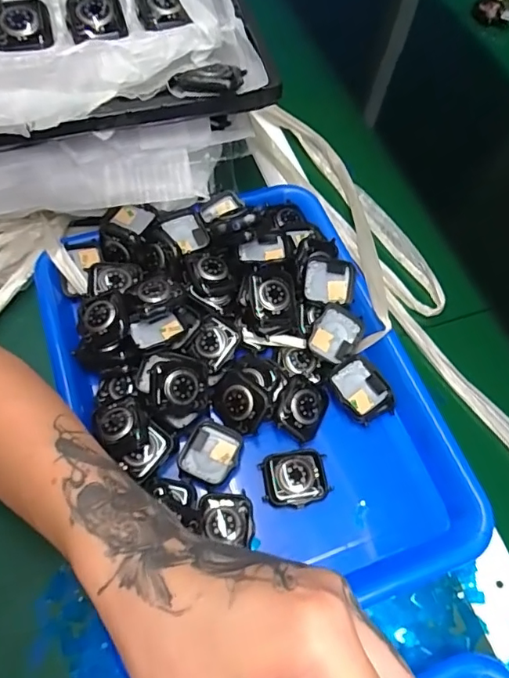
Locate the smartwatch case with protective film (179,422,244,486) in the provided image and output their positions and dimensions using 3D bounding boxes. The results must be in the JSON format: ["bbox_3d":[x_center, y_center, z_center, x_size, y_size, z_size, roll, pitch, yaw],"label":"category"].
[{"bbox_3d":[-0.031,0.082,0.360,0.037,0.011,0.042,21,63,9],"label":"smartwatch case with protective film"}]

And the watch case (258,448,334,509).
[{"bbox_3d":[0.029,0.097,0.354,0.046,0.009,0.037,-9,63,-7],"label":"watch case"}]

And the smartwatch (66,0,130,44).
[{"bbox_3d":[-0.112,-0.227,0.357,0.039,0.013,0.053,-14,64,-9],"label":"smartwatch"}]

